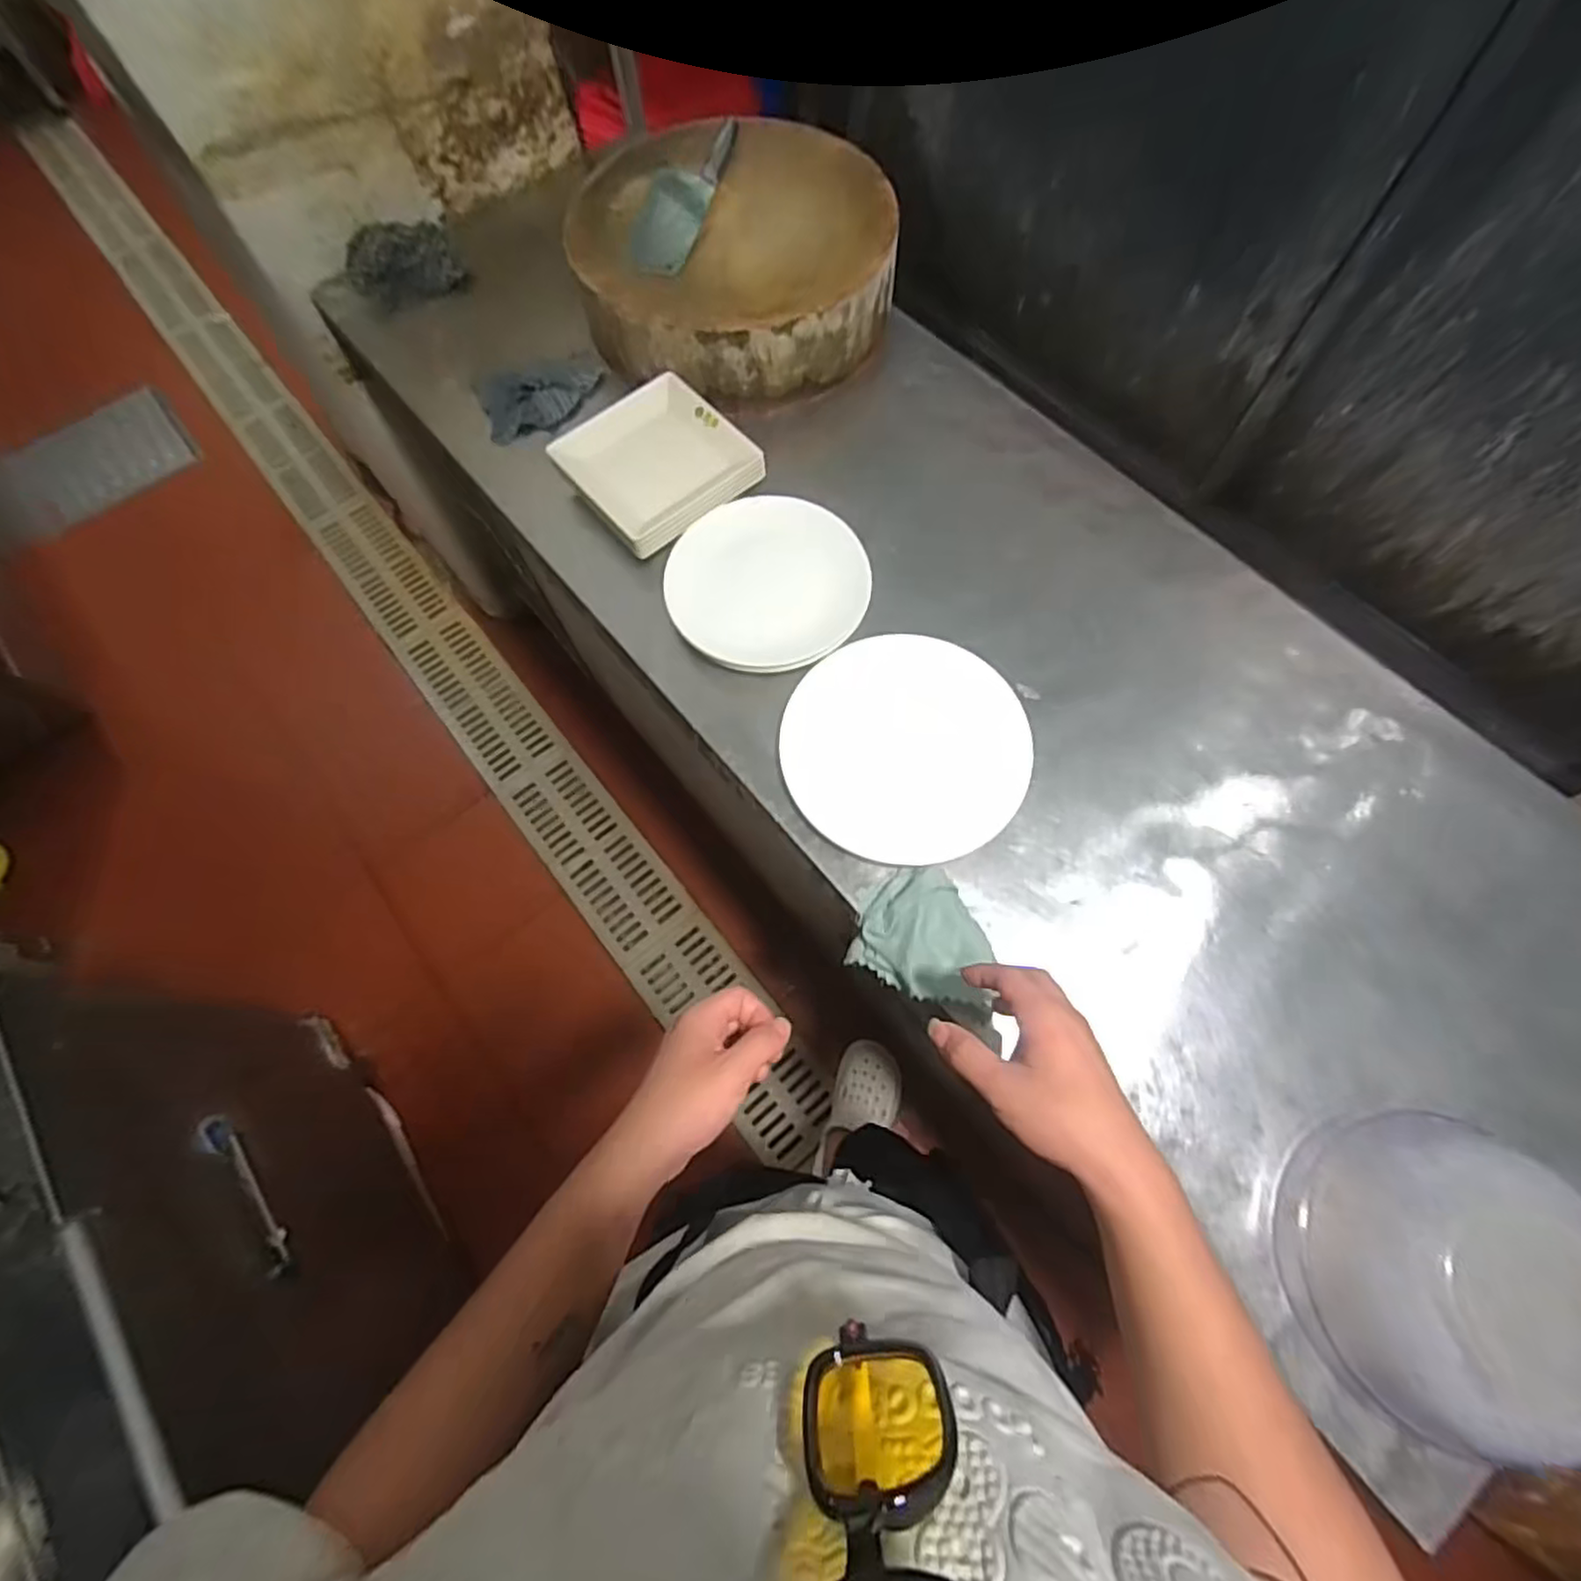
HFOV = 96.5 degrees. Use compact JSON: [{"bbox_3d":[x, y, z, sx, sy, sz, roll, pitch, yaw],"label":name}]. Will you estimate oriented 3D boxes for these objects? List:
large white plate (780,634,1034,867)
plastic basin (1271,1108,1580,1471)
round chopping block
[{"bbox_3d":[0.118,-0.047,0.727,0.241,0.020,0.241,-1,68,2],"label":"large white plate"},{"bbox_3d":[0.480,0.350,0.515,0.177,0.100,0.189,-1,68,2],"label":"plastic basin"},{"bbox_3d":[-0.073,-0.697,0.947,0.395,0.127,0.395,-1,68,2],"label":"round chopping block"}]

